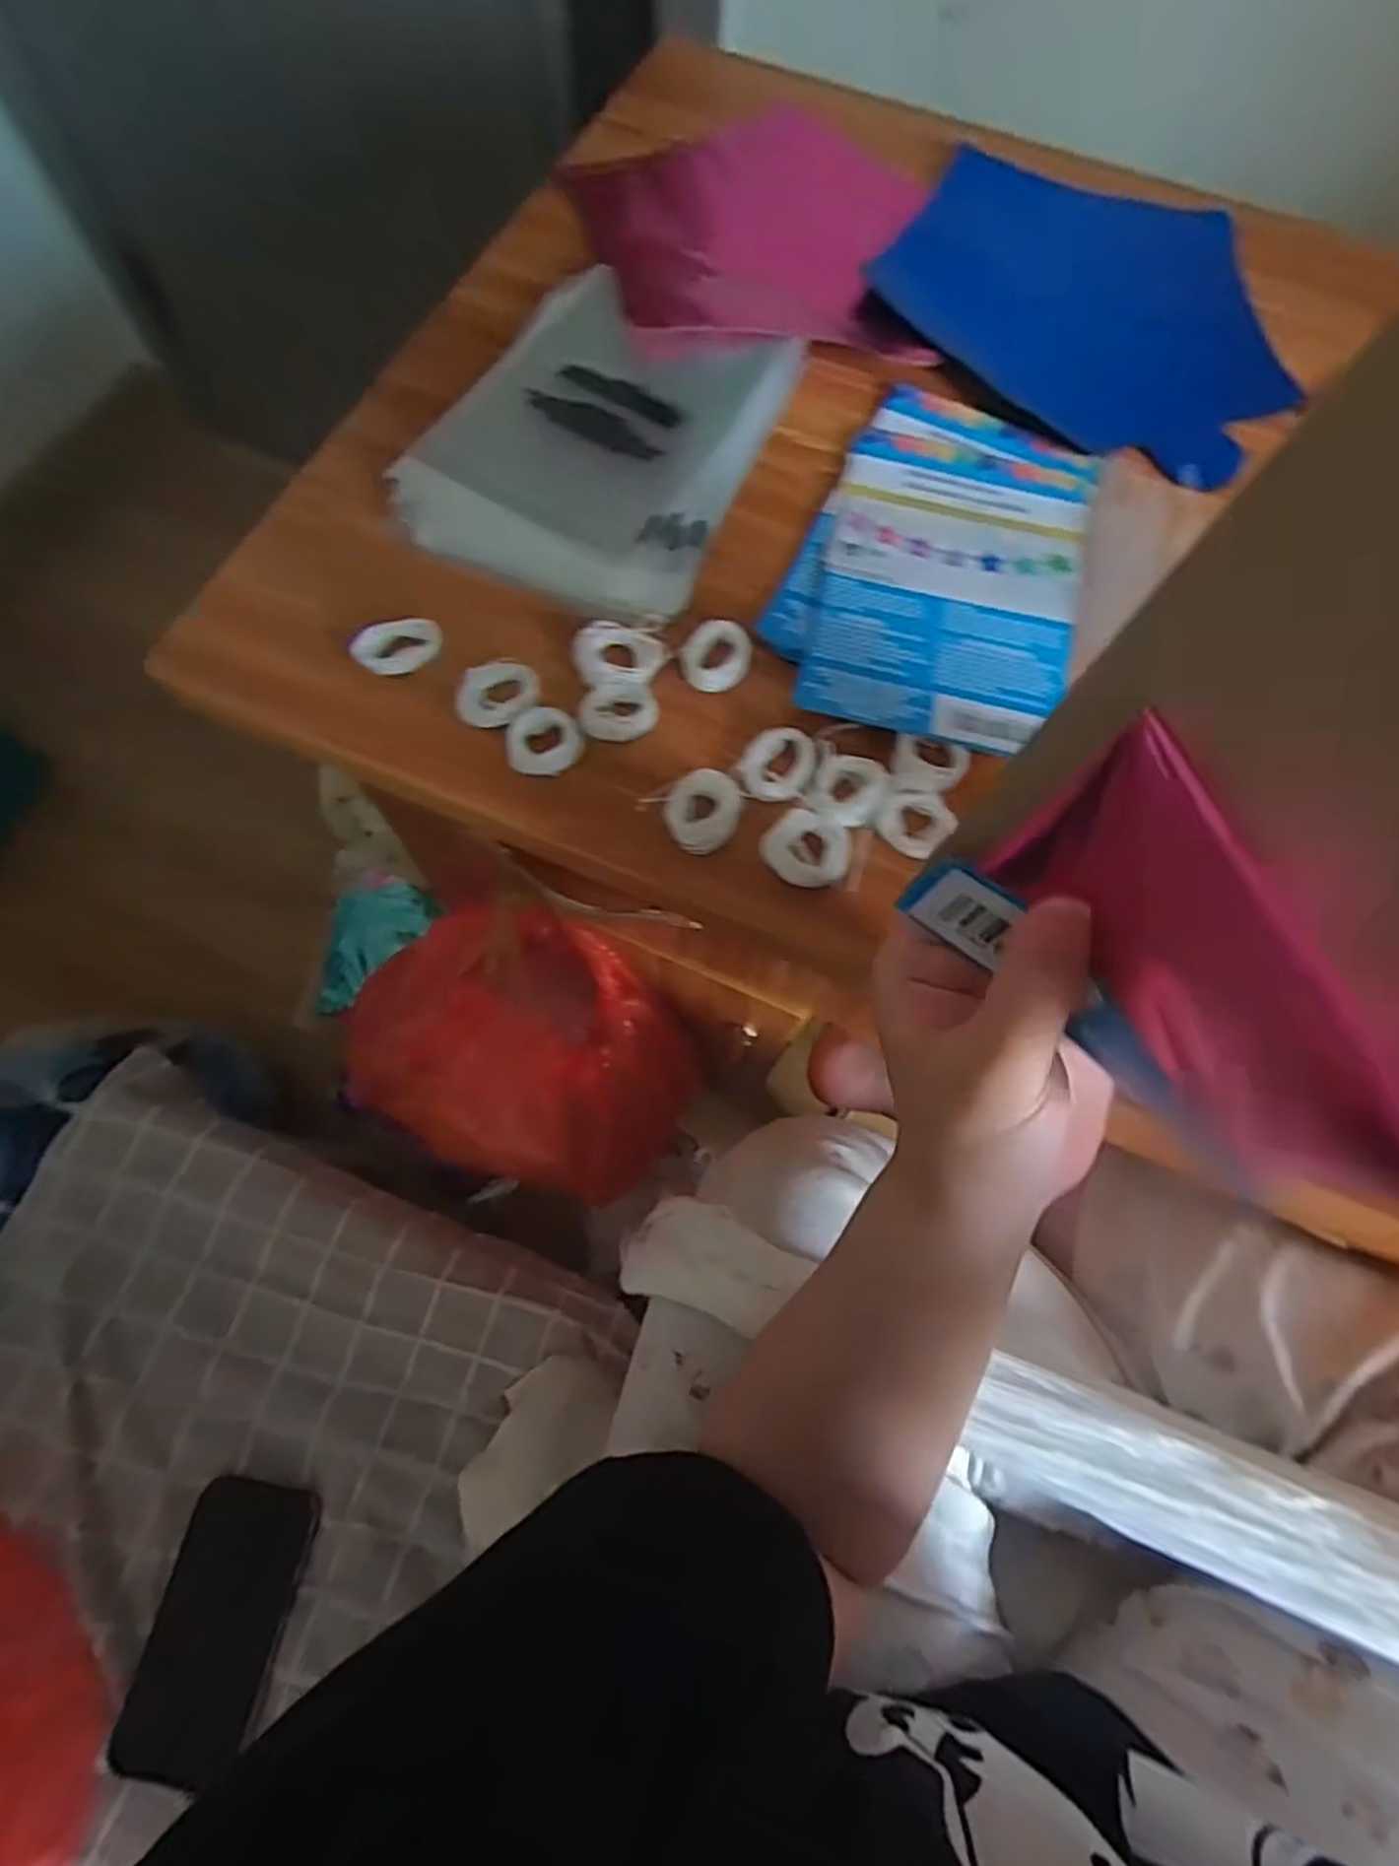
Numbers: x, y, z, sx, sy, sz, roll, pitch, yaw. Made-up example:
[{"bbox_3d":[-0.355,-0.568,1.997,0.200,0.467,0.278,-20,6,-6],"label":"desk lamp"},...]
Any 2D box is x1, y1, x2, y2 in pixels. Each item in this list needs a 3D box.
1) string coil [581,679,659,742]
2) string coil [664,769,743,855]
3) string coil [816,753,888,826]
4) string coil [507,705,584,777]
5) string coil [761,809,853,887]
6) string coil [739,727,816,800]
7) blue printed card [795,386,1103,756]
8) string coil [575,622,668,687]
[{"bbox_3d":[-0.034,-0.095,0.337,0.032,0.011,0.028,-4,70,-4],"label":"string coil"},{"bbox_3d":[0.002,-0.050,0.327,0.030,0.008,0.037,16,70,3],"label":"string coil"},{"bbox_3d":[0.062,-0.059,0.327,0.028,0.010,0.030,1,70,-2],"label":"string coil"},{"bbox_3d":[-0.065,-0.080,0.331,0.031,0.008,0.032,1,70,-2],"label":"string coil"},{"bbox_3d":[0.045,-0.035,0.318,0.035,0.009,0.031,-25,73,-11],"label":"string coil"},{"bbox_3d":[0.033,-0.070,0.335,0.029,0.011,0.034,24,71,6],"label":"string coil"},{"bbox_3d":[0.120,-0.176,0.371,0.116,0.009,0.206,16,70,3],"label":"blue printed card"},{"bbox_3d":[-0.035,-0.123,0.347,0.039,0.006,0.034,-5,70,-4],"label":"string coil"}]

